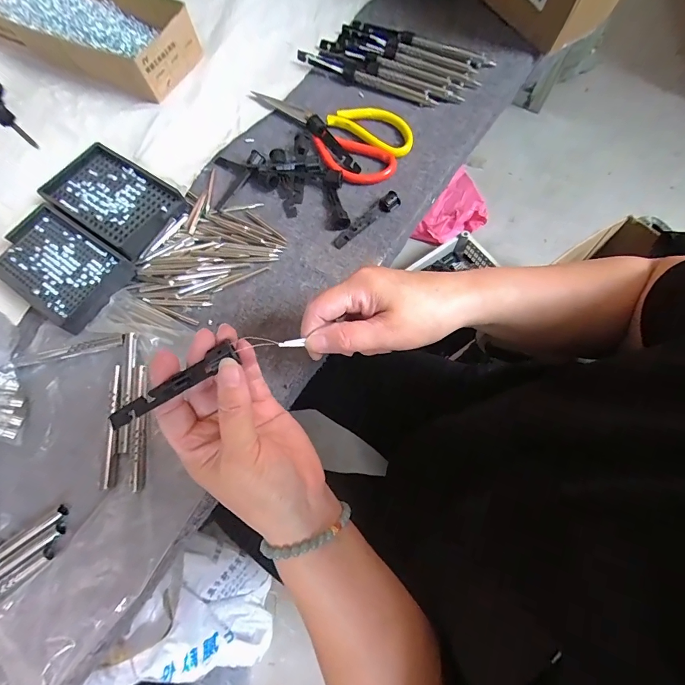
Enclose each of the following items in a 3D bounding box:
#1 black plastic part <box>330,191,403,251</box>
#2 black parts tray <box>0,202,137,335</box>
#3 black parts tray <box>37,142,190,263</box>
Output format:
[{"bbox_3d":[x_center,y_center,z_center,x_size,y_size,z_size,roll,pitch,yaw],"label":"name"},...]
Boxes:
[{"bbox_3d":[0.023,-0.132,0.389,0.083,0.017,0.018,-35,74,-10],"label":"black plastic part"},{"bbox_3d":[-0.293,-0.081,0.375,0.141,0.018,0.088,33,75,12],"label":"black parts tray"},{"bbox_3d":[-0.256,-0.164,0.404,0.156,0.020,0.096,33,75,12],"label":"black parts tray"}]

